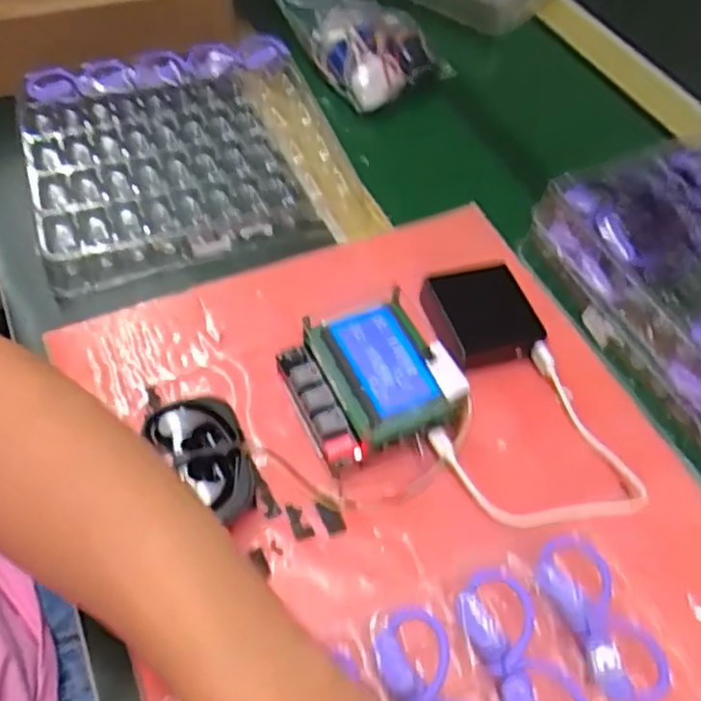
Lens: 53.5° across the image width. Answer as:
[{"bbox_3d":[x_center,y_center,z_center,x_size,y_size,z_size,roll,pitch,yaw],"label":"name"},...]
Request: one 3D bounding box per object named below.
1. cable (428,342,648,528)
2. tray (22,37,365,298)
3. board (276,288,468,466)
[{"bbox_3d":[0.127,0.059,0.430,0.114,0.030,0.115,-1,56,2],"label":"cable"},{"bbox_3d":[-0.147,-0.170,0.600,0.249,0.034,0.251,-16,56,-12],"label":"tray"},{"bbox_3d":[0.010,0.019,0.447,0.093,0.046,0.096,-17,54,-15],"label":"board"}]

